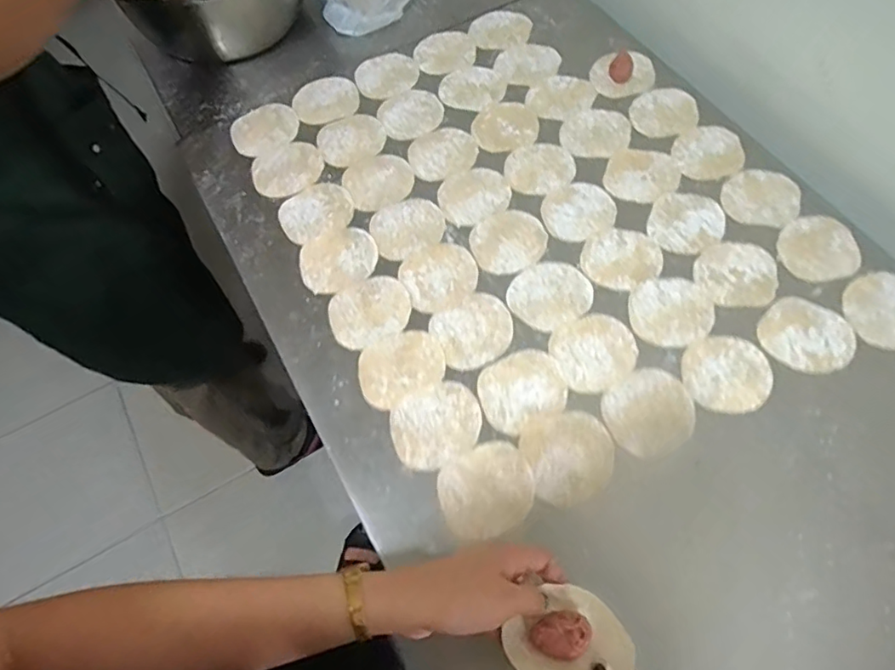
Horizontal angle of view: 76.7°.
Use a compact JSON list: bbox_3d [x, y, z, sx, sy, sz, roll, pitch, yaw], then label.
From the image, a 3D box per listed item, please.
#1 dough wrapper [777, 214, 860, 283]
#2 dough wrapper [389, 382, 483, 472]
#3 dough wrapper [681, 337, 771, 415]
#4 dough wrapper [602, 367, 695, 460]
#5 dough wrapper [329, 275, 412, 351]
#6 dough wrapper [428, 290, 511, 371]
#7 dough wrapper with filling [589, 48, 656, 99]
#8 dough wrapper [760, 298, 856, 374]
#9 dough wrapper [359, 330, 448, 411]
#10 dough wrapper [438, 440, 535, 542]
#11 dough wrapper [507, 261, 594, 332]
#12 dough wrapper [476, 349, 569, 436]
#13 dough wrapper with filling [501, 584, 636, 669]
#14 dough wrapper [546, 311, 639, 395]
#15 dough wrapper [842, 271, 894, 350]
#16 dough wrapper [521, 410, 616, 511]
[{"bbox_3d":[0.396,-0.095,0.605,0.085,0.004,0.079,-1,64,1],"label":"dough wrapper"},{"bbox_3d":[-0.010,0.085,0.531,0.085,0.004,0.072,-20,65,-8],"label":"dough wrapper"},{"bbox_3d":[0.269,0.037,0.544,0.083,0.004,0.077,-1,64,1],"label":"dough wrapper"},{"bbox_3d":[0.189,0.072,0.530,0.084,0.004,0.077,-32,67,-13],"label":"dough wrapper"},{"bbox_3d":[-0.081,-0.025,0.590,0.085,0.005,0.073,-27,66,-11],"label":"dough wrapper"},{"bbox_3d":[0.027,-0.005,0.575,0.078,0.004,0.075,-24,66,-10],"label":"dough wrapper"},{"bbox_3d":[0.229,-0.336,0.726,0.080,0.020,0.062,-2,64,1],"label":"dough wrapper with filling"},{"bbox_3d":[0.356,0.000,0.559,0.084,0.004,0.080,-1,64,1],"label":"dough wrapper"},{"bbox_3d":[-0.046,0.031,0.559,0.085,0.004,0.070,-25,66,-10],"label":"dough wrapper"},{"bbox_3d":[0.035,0.138,0.504,0.085,0.004,0.076,-27,66,-11],"label":"dough wrapper"},{"bbox_3d":[0.106,-0.043,0.591,0.085,0.004,0.074,-26,66,-11],"label":"dough wrapper"},{"bbox_3d":[0.071,0.052,0.545,0.083,0.004,0.071,-25,66,-10],"label":"dough wrapper"},{"bbox_3d":[0.085,0.215,0.390,0.074,0.025,0.071,-40,70,-16],"label":"dough wrapper with filling"},{"bbox_3d":[0.146,0.016,0.560,0.081,0.004,0.078,-21,65,-9],"label":"dough wrapper"},{"bbox_3d":[0.442,-0.027,0.569,0.079,0.005,0.080,-18,65,-7],"label":"dough wrapper"},{"bbox_3d":[0.111,0.109,0.514,0.078,0.004,0.083,-16,65,-6],"label":"dough wrapper"}]

